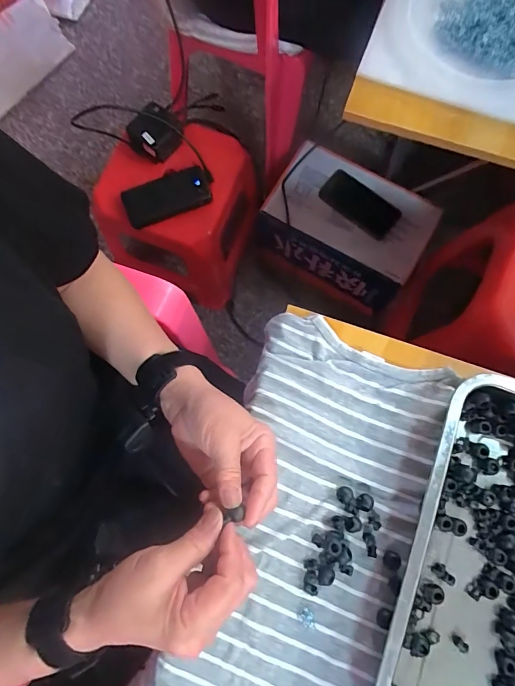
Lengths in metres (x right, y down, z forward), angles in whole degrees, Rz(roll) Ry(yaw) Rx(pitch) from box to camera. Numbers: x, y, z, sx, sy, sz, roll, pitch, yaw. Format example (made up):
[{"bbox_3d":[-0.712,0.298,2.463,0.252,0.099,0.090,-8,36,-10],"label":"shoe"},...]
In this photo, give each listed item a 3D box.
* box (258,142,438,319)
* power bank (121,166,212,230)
[{"bbox_3d":[0.186,-0.241,0.887,0.325,0.170,0.224,33,80,7],"label":"box"},{"bbox_3d":[-0.163,-0.264,0.724,0.154,0.023,0.073,-25,79,-5],"label":"power bank"}]

